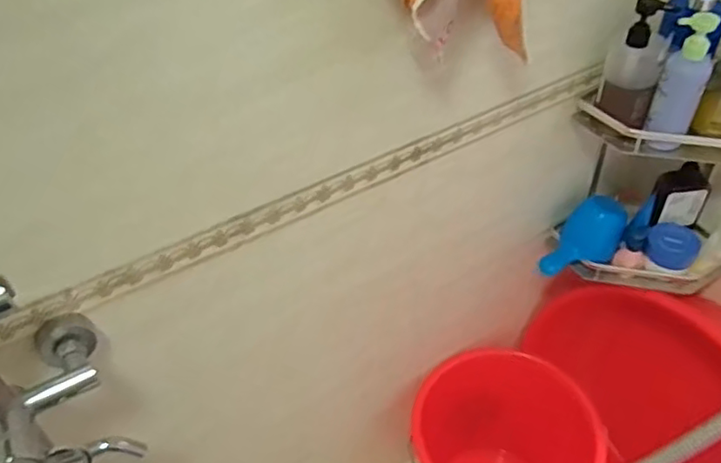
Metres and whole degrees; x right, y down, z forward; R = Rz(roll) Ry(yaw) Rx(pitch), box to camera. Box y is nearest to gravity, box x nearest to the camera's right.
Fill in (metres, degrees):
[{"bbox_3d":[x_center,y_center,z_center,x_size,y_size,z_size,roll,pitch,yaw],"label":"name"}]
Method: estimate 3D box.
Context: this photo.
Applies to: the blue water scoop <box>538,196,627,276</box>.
[{"bbox_3d":[0.402,0.014,1.111,0.098,0.091,0.156,29,53,30],"label":"blue water scoop"}]

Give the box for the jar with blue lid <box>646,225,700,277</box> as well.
[{"bbox_3d":[0.556,0.027,1.106,0.083,0.054,0.078,29,53,30],"label":"jar with blue lid"}]

